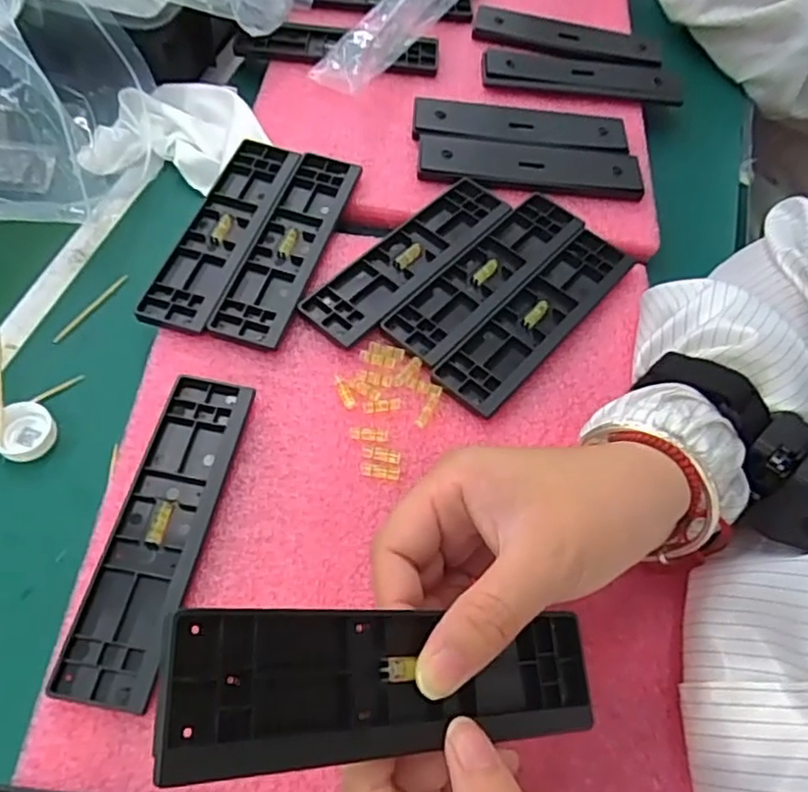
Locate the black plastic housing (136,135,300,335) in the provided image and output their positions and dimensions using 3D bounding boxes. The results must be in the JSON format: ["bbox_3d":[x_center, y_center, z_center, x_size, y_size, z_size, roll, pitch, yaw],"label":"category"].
[{"bbox_3d":[-0.113,-0.105,0.403,0.044,0.009,0.158,15,60,5],"label":"black plastic housing"}]

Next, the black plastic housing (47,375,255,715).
[{"bbox_3d":[-0.116,0.062,0.308,0.041,0.010,0.158,10,60,2],"label":"black plastic housing"}]

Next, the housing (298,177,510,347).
[{"bbox_3d":[0.006,-0.089,0.401,0.044,0.005,0.155,38,65,18],"label":"housing"}]

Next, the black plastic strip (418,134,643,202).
[{"bbox_3d":[0.089,-0.165,0.452,0.156,0.009,0.045,3,60,-2],"label":"black plastic strip"}]

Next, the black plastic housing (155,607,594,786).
[{"bbox_3d":[0.002,0.093,0.208,0.157,0.011,0.042,14,54,-32],"label":"black plastic housing"}]

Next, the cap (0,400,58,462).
[{"bbox_3d":[-0.204,0.018,0.341,0.032,0.010,0.030,1,60,-2],"label":"cap"}]

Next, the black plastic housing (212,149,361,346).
[{"bbox_3d":[-0.071,-0.097,0.400,0.043,0.009,0.153,14,60,5],"label":"black plastic housing"}]

